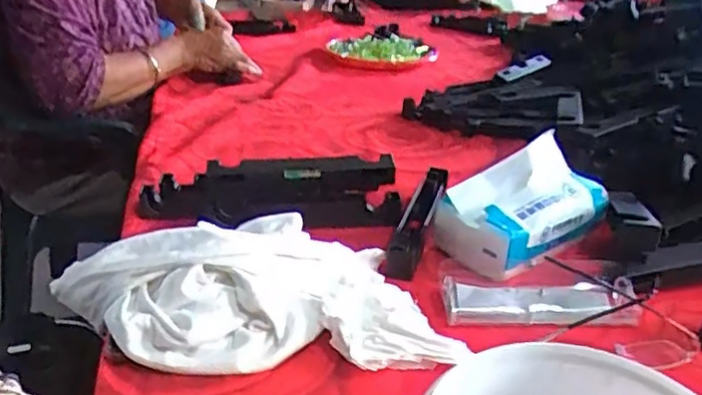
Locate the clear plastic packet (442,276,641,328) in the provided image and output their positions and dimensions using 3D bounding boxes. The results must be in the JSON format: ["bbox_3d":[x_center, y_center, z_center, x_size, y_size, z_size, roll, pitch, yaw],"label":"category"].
[{"bbox_3d":[0.160,0.085,0.532,0.158,0.020,0.055,2,25,3],"label":"clear plastic packet"}]

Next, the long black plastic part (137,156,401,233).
[{"bbox_3d":[-0.085,-0.010,0.656,0.261,0.037,0.086,0,25,-2],"label":"long black plastic part"}]

